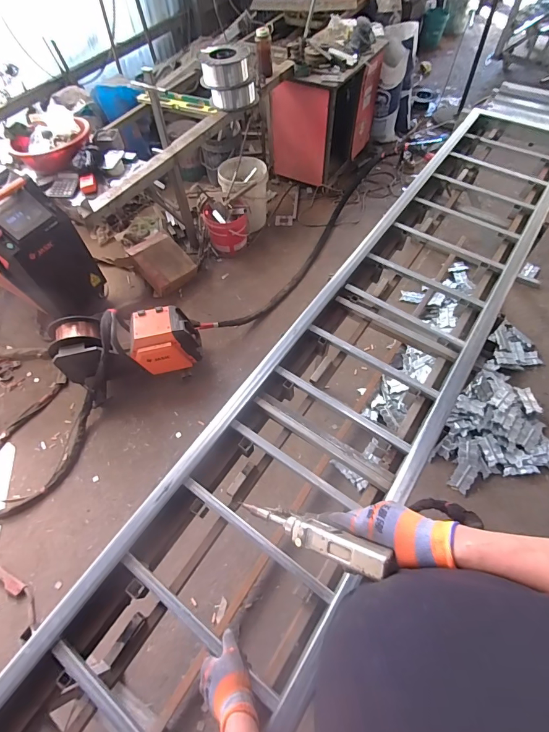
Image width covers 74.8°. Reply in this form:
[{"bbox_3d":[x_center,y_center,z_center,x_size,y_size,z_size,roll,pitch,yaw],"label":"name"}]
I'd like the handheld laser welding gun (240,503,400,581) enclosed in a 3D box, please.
[{"bbox_3d":[0.056,0.247,0.522,0.227,0.047,0.040,9,57,35],"label":"handheld laser welding gun"}]

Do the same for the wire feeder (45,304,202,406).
[{"bbox_3d":[-0.692,-0.105,1.719,0.649,0.333,0.320,-18,59,-8],"label":"wire feeder"}]

